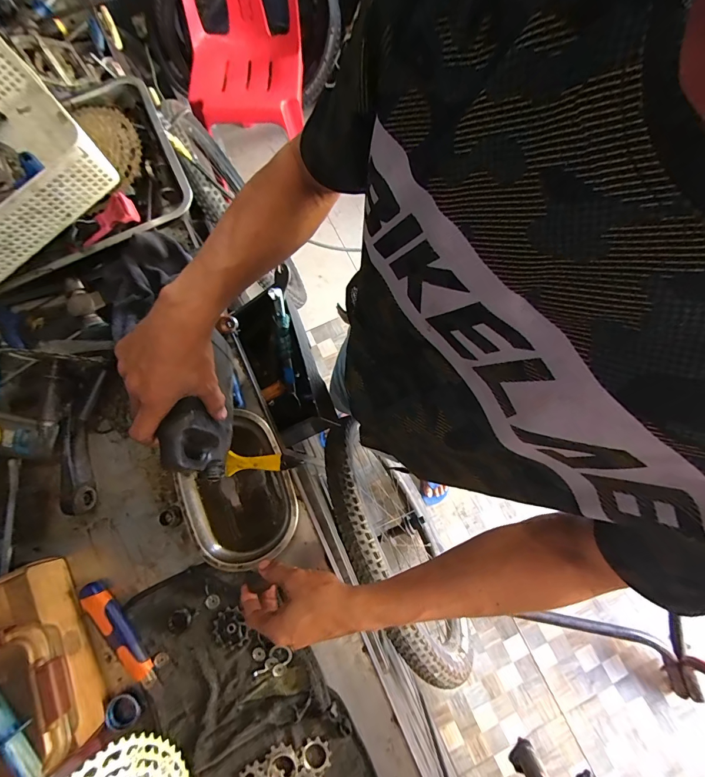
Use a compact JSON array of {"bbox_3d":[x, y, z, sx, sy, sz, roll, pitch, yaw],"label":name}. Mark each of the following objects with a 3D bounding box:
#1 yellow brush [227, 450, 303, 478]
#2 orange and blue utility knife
[{"bbox_3d":[-0.128,0.103,0.524,0.109,0.016,0.033,-6,76,-2],"label":"yellow brush"},{"bbox_3d":[-0.310,0.323,0.483,0.027,0.018,0.152,-42,80,-9],"label":"orange and blue utility knife"}]

